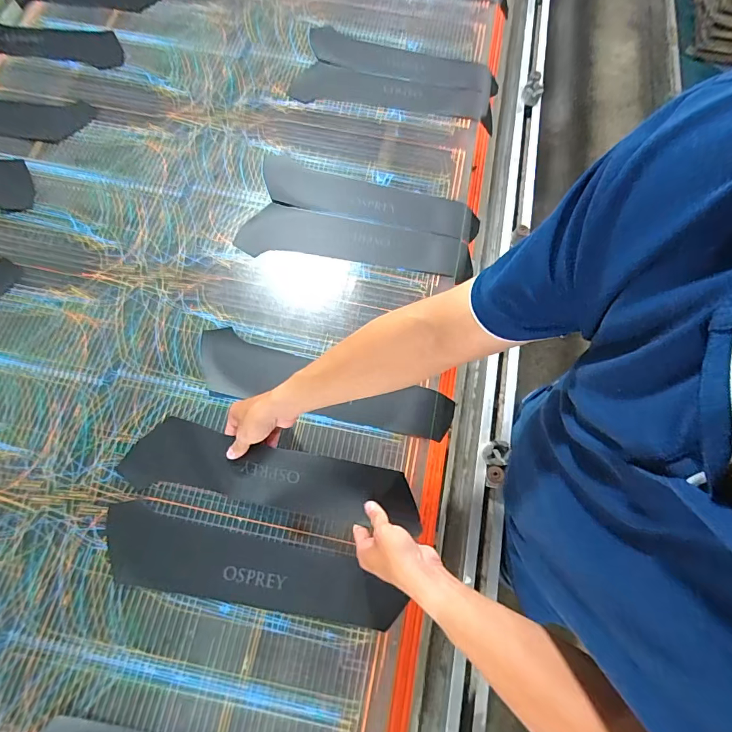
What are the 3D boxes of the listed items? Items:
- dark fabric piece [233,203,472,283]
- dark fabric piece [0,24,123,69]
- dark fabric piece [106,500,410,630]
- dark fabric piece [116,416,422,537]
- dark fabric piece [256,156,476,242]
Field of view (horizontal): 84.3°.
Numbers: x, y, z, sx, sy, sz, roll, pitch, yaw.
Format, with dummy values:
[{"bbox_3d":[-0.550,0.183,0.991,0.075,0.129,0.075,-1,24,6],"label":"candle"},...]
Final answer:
[{"bbox_3d":[-0.019,-0.245,0.790,0.443,0.019,0.102,6,76,-2],"label":"dark fabric piece"},{"bbox_3d":[-0.805,-0.808,0.986,0.416,0.058,0.135,4,71,1],"label":"dark fabric piece"},{"bbox_3d":[-0.175,0.307,0.610,0.448,0.010,0.104,13,75,2],"label":"dark fabric piece"},{"bbox_3d":[-0.152,0.161,0.619,0.461,0.020,0.103,6,88,10],"label":"dark fabric piece"},{"bbox_3d":[0.002,-0.332,0.807,0.442,0.016,0.108,16,71,4],"label":"dark fabric piece"}]

